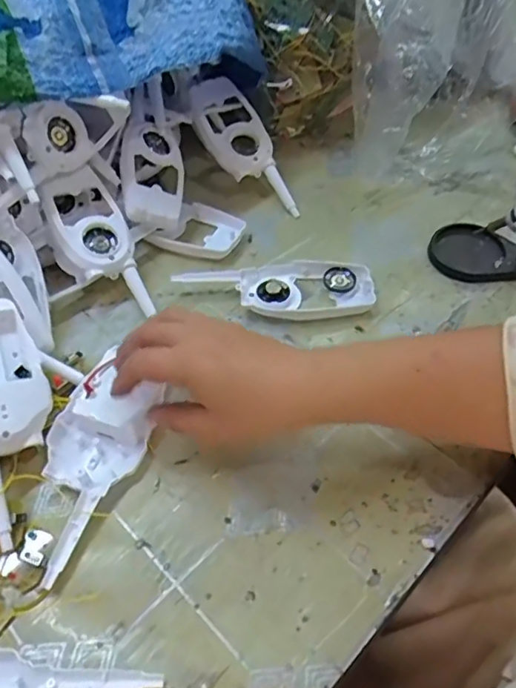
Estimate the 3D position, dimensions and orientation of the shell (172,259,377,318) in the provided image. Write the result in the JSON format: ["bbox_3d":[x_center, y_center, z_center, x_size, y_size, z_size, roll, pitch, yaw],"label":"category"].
[{"bbox_3d":[0.018,-0.043,0.463,0.157,0.014,0.059,-7,52,-3],"label":"shell"}]

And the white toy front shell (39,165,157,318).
[{"bbox_3d":[-0.131,-0.086,0.461,0.061,0.018,0.139,-30,84,-20],"label":"white toy front shell"}]

